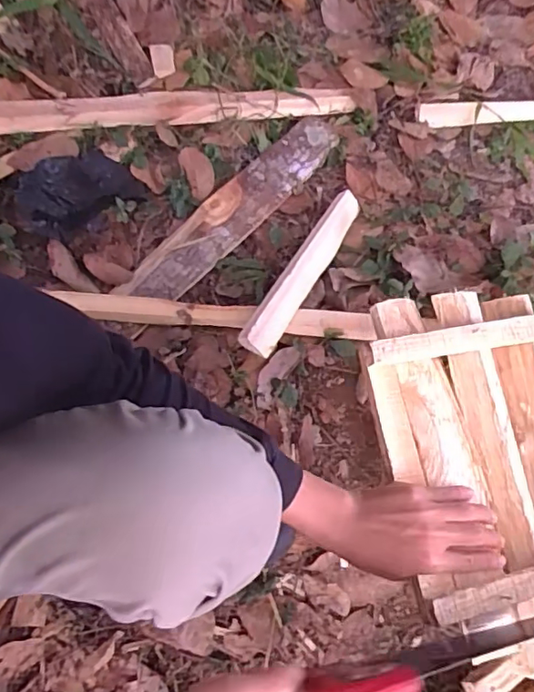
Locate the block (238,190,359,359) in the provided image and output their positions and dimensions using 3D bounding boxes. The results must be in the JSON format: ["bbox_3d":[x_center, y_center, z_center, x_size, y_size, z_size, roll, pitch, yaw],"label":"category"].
[{"bbox_3d":[0.060,-0.124,0.898,0.052,0.043,0.351,28,61,11],"label":"block"}]

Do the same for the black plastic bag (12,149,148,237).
[{"bbox_3d":[-0.306,-0.253,0.891,0.193,0.072,0.139,-29,73,-13],"label":"black plastic bag"}]

